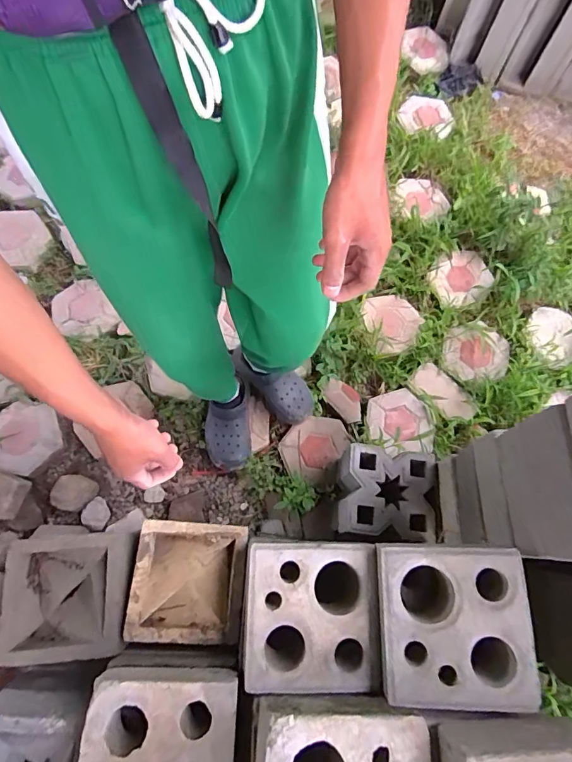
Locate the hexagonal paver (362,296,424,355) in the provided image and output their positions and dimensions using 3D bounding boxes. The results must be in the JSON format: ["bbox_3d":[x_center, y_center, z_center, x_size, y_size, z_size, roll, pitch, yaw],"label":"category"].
[{"bbox_3d":[0.311,-0.176,1.290,0.172,0.040,0.201,-9,62,-23],"label":"hexagonal paver"}]

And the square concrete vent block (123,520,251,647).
[{"bbox_3d":[-0.176,0.364,0.795,0.189,0.063,0.195,4,72,-1],"label":"square concrete vent block"}]

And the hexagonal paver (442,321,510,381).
[{"bbox_3d":[0.552,-0.089,1.263,0.177,0.033,0.178,2,70,0],"label":"hexagonal paver"}]

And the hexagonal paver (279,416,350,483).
[{"bbox_3d":[0.077,0.177,1.200,0.170,0.040,0.195,27,74,7],"label":"hexagonal paver"}]

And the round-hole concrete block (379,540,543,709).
[{"bbox_3d":[0.235,0.348,0.639,0.194,0.117,0.196,2,72,-1],"label":"round-hole concrete block"}]

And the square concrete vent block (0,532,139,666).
[{"bbox_3d":[-0.385,0.374,0.763,0.211,0.069,0.190,-4,70,-3],"label":"square concrete vent block"}]

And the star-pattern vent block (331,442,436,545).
[{"bbox_3d":[0.229,0.258,1.007,0.214,0.088,0.201,5,72,0],"label":"star-pattern vent block"}]

